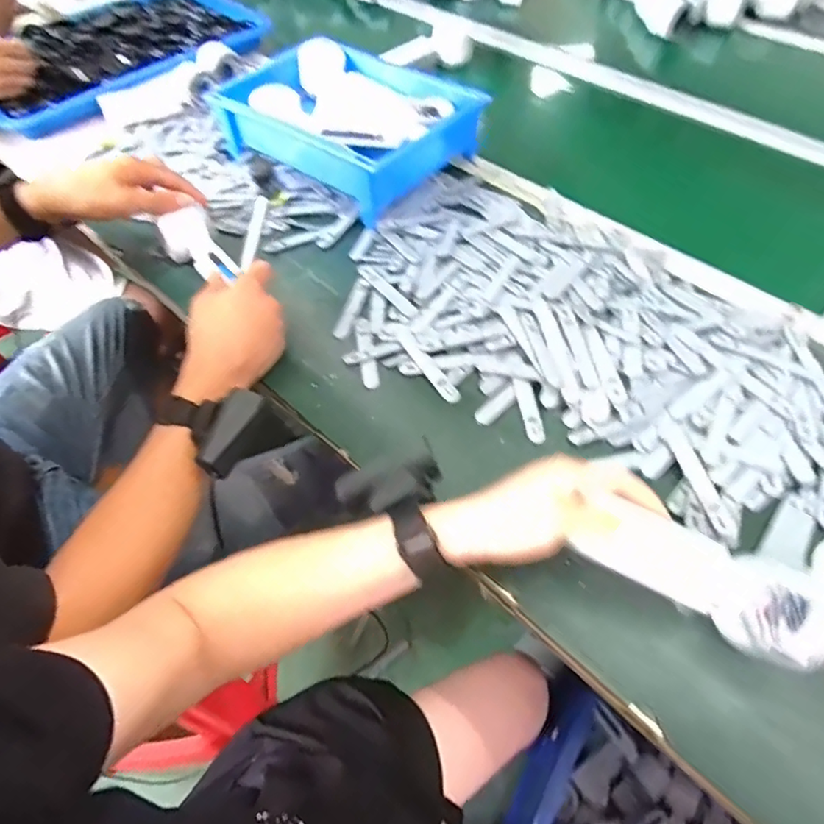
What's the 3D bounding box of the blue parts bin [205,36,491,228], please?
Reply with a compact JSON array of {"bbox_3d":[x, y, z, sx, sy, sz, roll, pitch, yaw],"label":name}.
[{"bbox_3d":[-0.077,-0.386,0.721,0.297,0.081,0.224,38,63,25],"label":"blue parts bin"}]

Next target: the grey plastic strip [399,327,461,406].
[{"bbox_3d":[0.014,-0.046,0.533,0.016,0.006,0.105,-26,57,-17],"label":"grey plastic strip"}]

